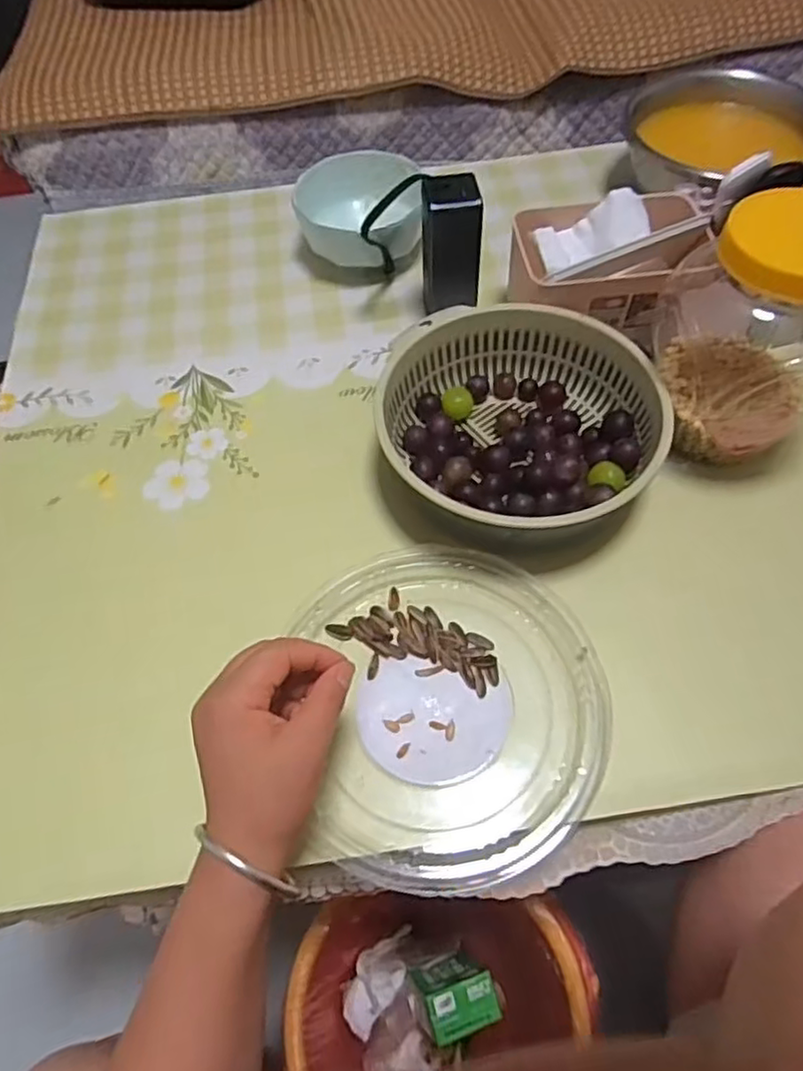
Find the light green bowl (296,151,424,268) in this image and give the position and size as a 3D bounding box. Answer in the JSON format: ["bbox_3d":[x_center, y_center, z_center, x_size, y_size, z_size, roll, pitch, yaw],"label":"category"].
[{"bbox_3d":[-0.043,-0.345,0.718,0.127,0.070,0.137,0,58,3],"label":"light green bowl"}]

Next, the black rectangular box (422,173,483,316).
[{"bbox_3d":[0.046,-0.269,0.620,0.051,0.113,0.045,-5,58,0],"label":"black rectangular box"}]

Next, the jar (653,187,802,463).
[{"bbox_3d":[0.266,-0.155,0.500,0.122,0.189,0.145,-26,60,-13],"label":"jar"}]

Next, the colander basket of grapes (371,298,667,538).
[{"bbox_3d":[0.102,-0.096,0.554,0.217,0.080,0.180,27,63,19],"label":"colander basket of grapes"}]

